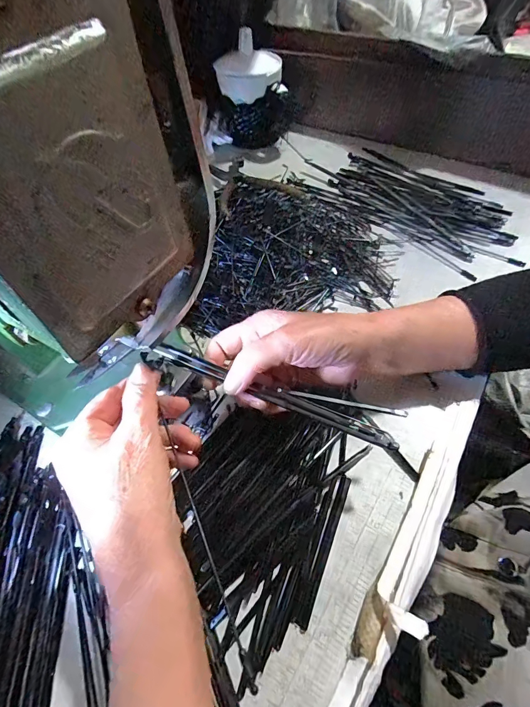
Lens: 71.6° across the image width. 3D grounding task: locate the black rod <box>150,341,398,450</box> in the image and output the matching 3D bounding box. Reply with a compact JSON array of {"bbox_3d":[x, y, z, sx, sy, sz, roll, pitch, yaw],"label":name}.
[{"bbox_3d":[0.002,0.027,0.256,0.179,0.007,0.012,21,61,11],"label":"black rod"}]

